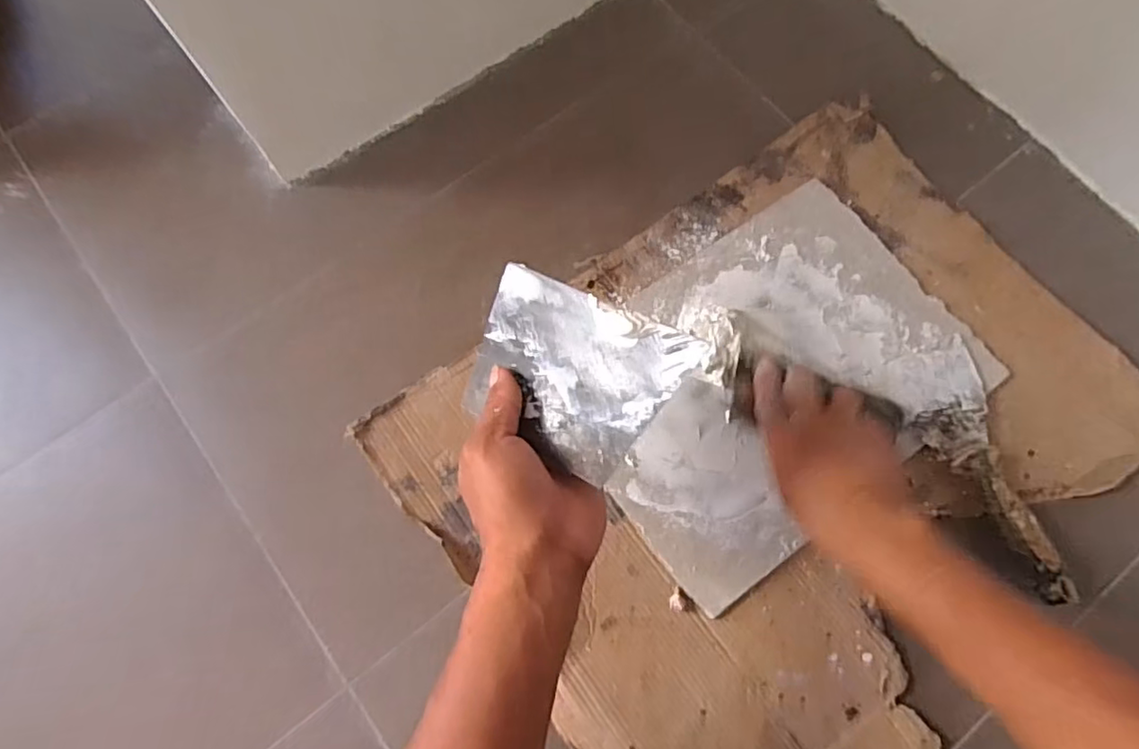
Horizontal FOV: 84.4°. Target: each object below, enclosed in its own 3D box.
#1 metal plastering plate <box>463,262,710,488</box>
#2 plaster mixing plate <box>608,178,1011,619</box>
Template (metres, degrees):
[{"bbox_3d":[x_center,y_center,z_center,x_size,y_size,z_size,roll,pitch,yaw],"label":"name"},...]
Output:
[{"bbox_3d":[-0.005,-0.003,0.372,0.141,0.010,0.094,26,87,32],"label":"metal plastering plate"},{"bbox_3d":[0.163,-0.001,0.517,0.316,0.012,0.238,-34,74,-9],"label":"plaster mixing plate"}]

